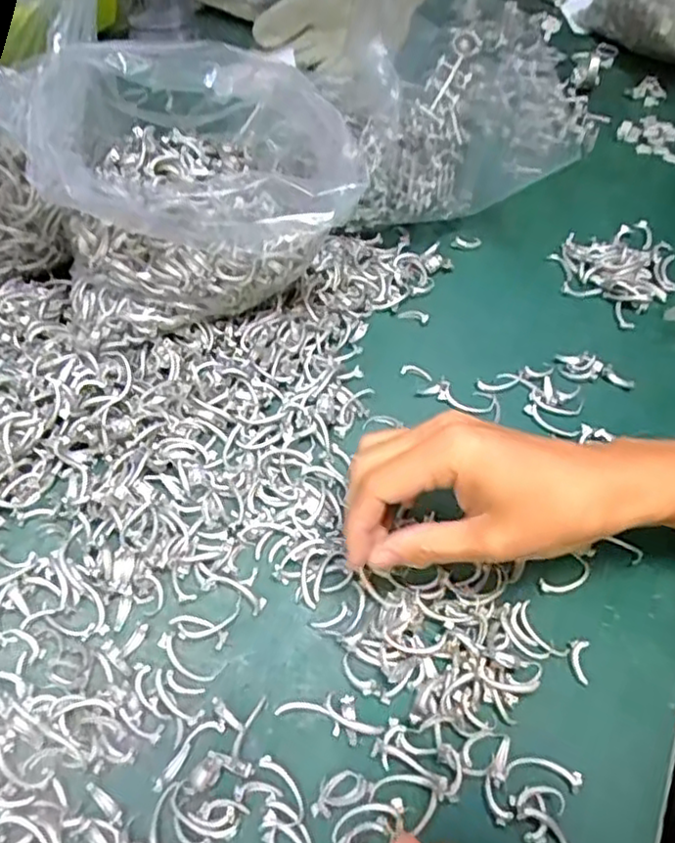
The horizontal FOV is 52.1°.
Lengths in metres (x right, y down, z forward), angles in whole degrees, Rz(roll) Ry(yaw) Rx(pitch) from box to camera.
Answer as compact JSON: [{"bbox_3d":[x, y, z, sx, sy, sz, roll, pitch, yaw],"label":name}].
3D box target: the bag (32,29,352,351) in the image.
[{"bbox_3d":[-0.081,-0.127,0.397,0.169,0.132,0.106,-4,56,-7],"label":"bag"}]

